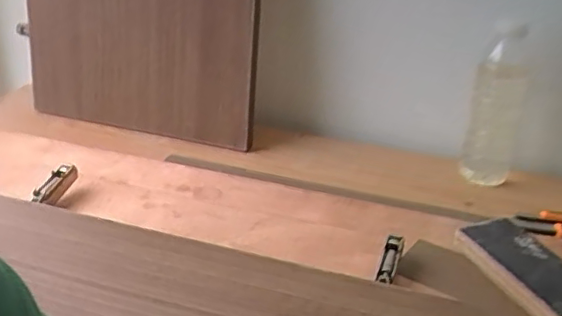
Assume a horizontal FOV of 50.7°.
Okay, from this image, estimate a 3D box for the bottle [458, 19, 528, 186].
[{"bbox_3d":[0.236,-0.056,0.654,0.053,0.174,0.043,13,33,22],"label":"bottle"}]

